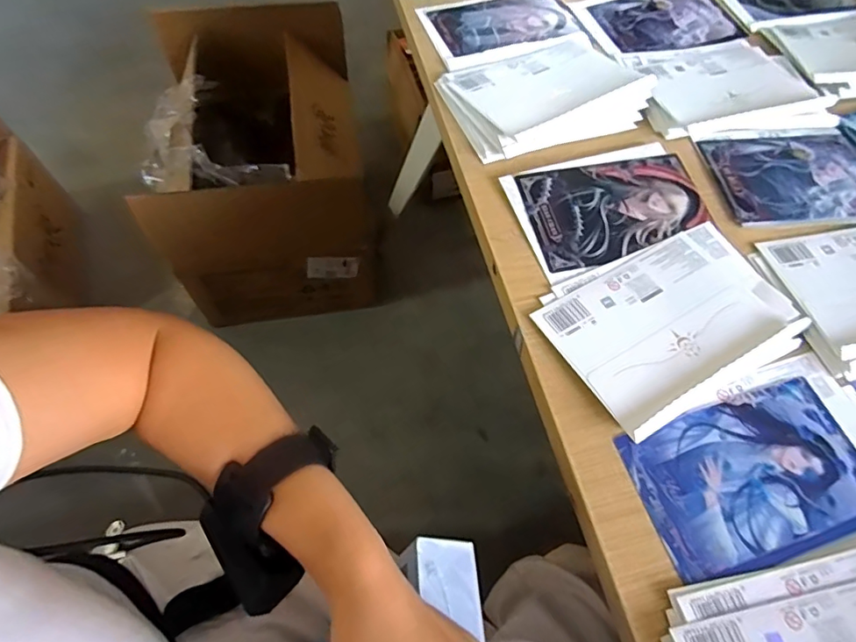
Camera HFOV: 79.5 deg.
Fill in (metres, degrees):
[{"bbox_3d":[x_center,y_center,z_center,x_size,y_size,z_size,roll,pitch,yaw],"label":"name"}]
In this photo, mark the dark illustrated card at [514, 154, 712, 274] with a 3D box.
[{"bbox_3d":[0.177,-0.105,0.481,0.169,0.004,0.106,-11,66,-9],"label":"dark illustrated card"}]

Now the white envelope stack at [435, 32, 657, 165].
[{"bbox_3d":[0.118,-0.244,0.538,0.193,0.037,0.143,-17,64,-12],"label":"white envelope stack"}]

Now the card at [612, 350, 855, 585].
[{"bbox_3d":[0.247,0.106,0.374,0.198,0.007,0.128,-15,64,-11],"label":"card"}]

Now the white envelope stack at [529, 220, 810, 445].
[{"bbox_3d":[0.200,-0.004,0.421,0.198,0.022,0.134,-24,66,-15],"label":"white envelope stack"}]

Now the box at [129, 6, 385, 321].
[{"bbox_3d":[-0.337,-0.314,1.128,0.396,0.442,0.505,-8,64,-6],"label":"box"}]

